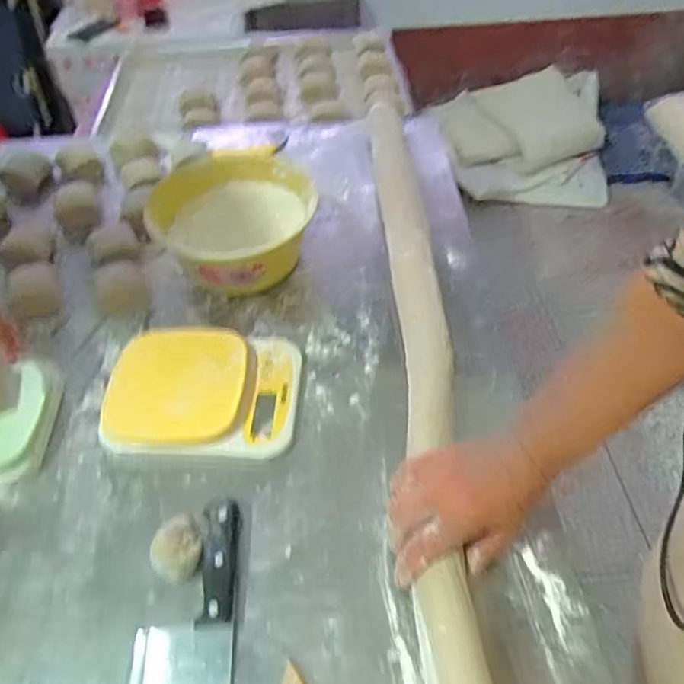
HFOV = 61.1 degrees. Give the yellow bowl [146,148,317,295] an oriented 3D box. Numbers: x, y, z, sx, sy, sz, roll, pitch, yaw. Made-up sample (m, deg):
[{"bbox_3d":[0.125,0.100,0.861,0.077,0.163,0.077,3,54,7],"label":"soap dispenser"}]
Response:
[{"bbox_3d":[-0.127,-0.148,0.733,0.185,0.080,0.192,-1,50,1],"label":"yellow bowl"}]

